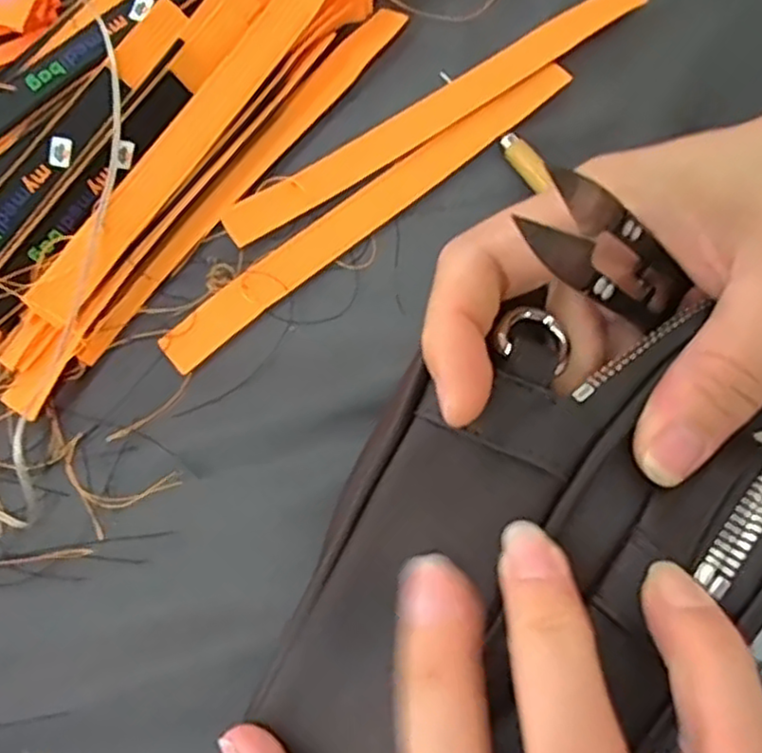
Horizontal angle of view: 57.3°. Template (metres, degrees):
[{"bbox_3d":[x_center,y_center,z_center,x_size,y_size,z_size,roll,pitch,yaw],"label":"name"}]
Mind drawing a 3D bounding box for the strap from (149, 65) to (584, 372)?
[{"bbox_3d":[-0.006,-0.078,0.320,0.221,0.005,0.021,-38,80,-6],"label":"strap"}]

